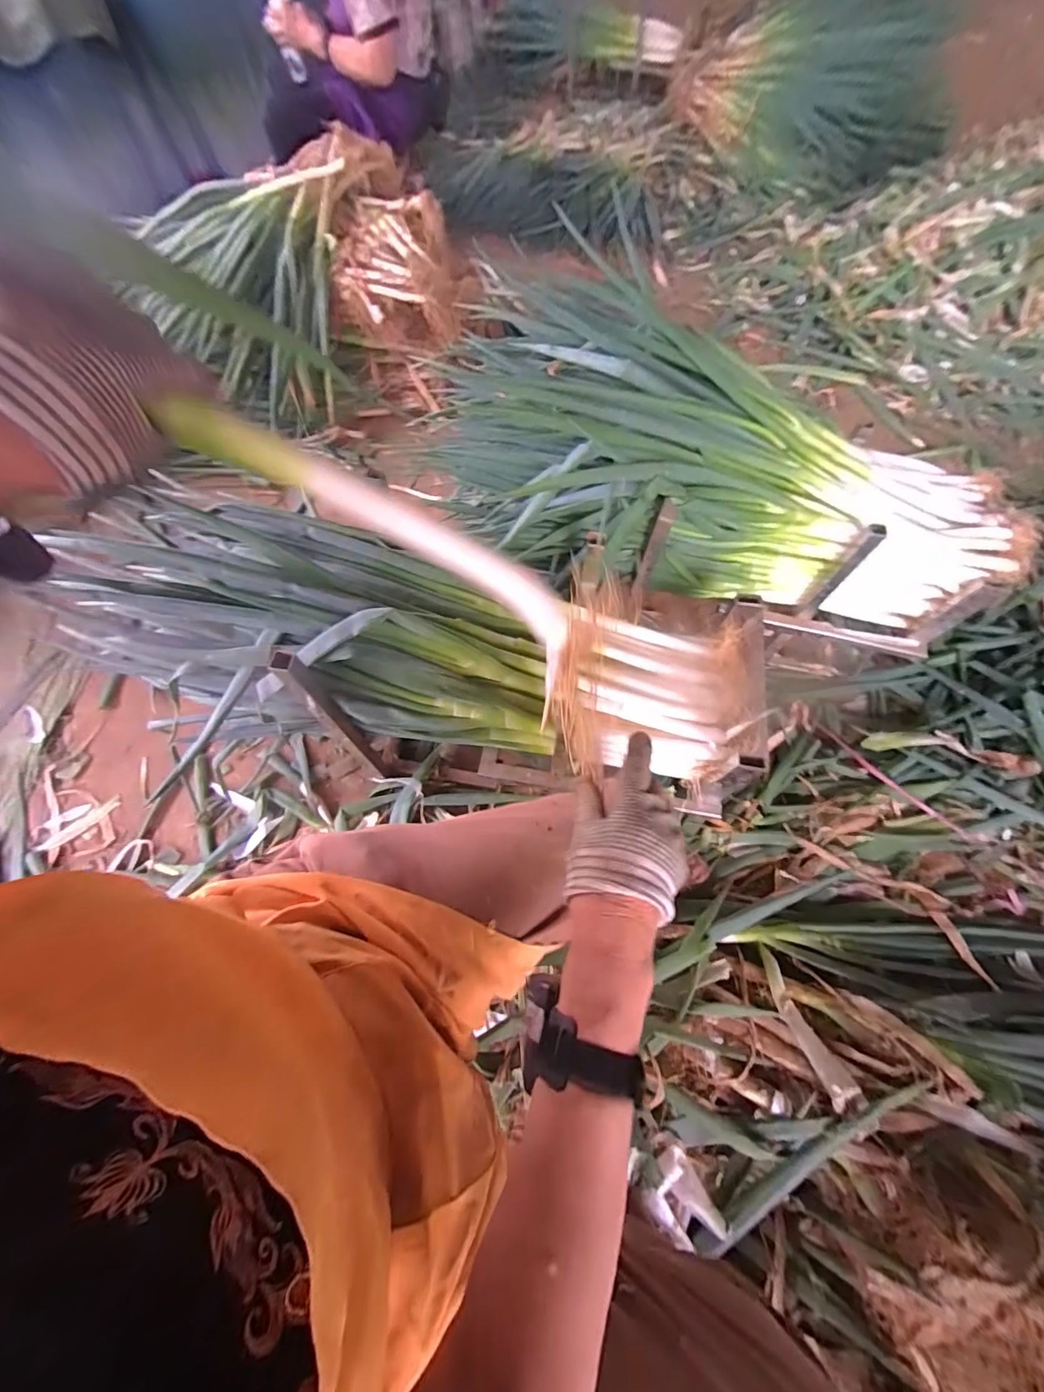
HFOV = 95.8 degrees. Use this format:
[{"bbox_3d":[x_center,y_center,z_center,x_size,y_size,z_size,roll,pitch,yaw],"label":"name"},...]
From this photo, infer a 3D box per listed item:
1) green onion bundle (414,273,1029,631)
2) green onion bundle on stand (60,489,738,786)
[{"bbox_3d":[0.330,-0.337,0.796,0.923,0.327,0.345,18,65,8],"label":"green onion bundle"},{"bbox_3d":[-0.113,-0.081,0.696,0.858,0.165,0.265,12,64,-10],"label":"green onion bundle on stand"}]

